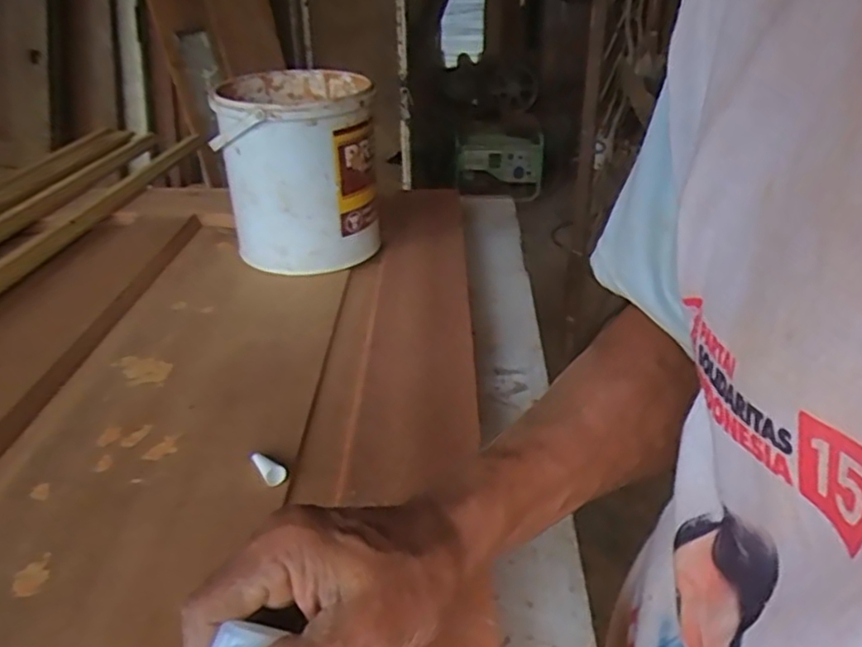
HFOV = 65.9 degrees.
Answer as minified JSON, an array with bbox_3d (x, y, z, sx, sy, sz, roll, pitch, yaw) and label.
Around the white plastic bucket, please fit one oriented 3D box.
[{"bbox_3d":[-0.153,-0.178,0.787,0.161,0.199,0.174,-6,29,-9],"label":"white plastic bucket"}]

